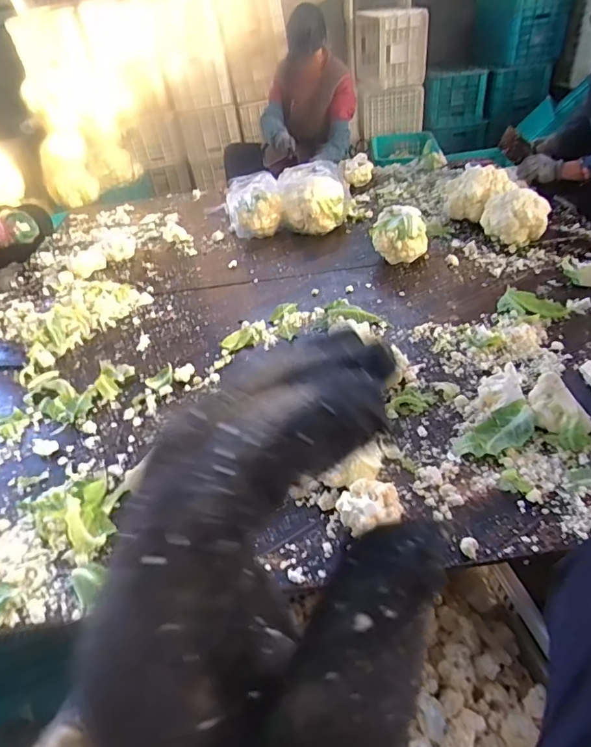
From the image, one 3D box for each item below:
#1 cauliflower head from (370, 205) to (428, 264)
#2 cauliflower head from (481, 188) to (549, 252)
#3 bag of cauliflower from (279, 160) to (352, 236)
[{"bbox_3d":[0.295,-0.391,1.355,0.154,0.146,0.122,3,39,12],"label":"cauliflower head"},{"bbox_3d":[0.646,-0.458,1.406,0.144,0.144,0.160,-9,40,-5],"label":"cauliflower head"},{"bbox_3d":[0.066,-0.588,1.607,0.223,0.180,0.198,4,39,13],"label":"bag of cauliflower"}]

